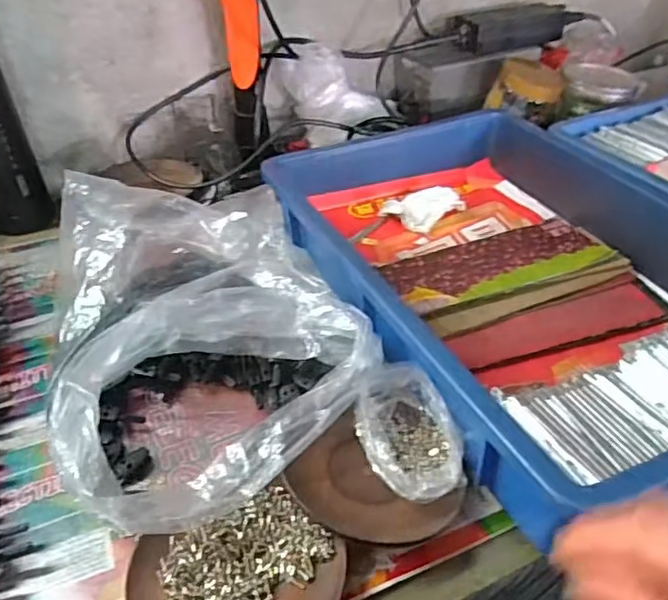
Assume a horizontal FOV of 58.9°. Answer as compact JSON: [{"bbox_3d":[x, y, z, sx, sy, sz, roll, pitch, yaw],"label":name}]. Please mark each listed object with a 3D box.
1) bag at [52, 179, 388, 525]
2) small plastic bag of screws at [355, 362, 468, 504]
[{"bbox_3d":[-0.105,0.006,0.443,0.209,0.073,0.313,-16,41,-16],"label":"bag"},{"bbox_3d":[0.046,0.082,0.372,0.057,0.036,0.091,-15,41,-15],"label":"small plastic bag of screws"}]

